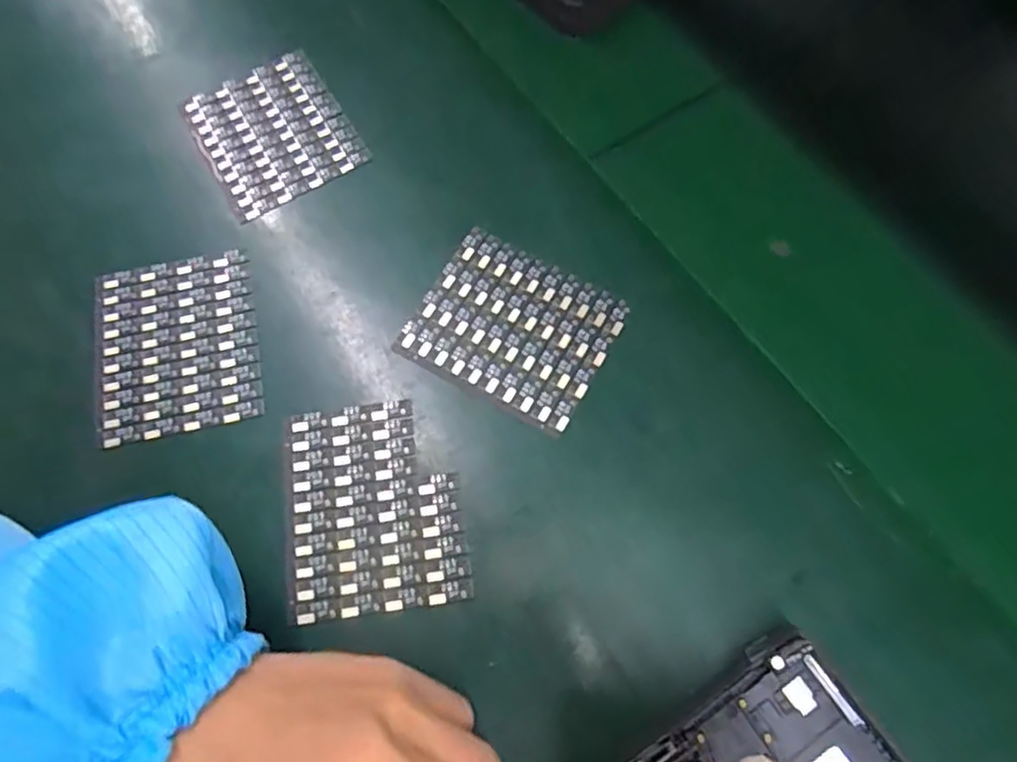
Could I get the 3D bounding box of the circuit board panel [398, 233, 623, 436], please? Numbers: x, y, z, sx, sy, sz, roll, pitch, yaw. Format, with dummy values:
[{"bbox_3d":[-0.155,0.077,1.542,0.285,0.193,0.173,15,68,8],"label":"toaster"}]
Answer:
[{"bbox_3d":[0.003,-0.029,0.342,0.096,0.004,0.081,28,74,12],"label":"circuit board panel"}]

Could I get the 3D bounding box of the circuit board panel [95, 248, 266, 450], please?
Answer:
[{"bbox_3d":[-0.173,-0.019,0.342,0.081,0.005,0.094,-13,70,-2],"label":"circuit board panel"}]

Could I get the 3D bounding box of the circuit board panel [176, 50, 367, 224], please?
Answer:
[{"bbox_3d":[-0.139,-0.147,0.390,0.082,0.007,0.093,-31,71,-8],"label":"circuit board panel"}]

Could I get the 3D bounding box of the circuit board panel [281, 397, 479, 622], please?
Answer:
[{"bbox_3d":[-0.065,0.058,0.312,0.081,0.004,0.097,-9,70,-1],"label":"circuit board panel"}]

